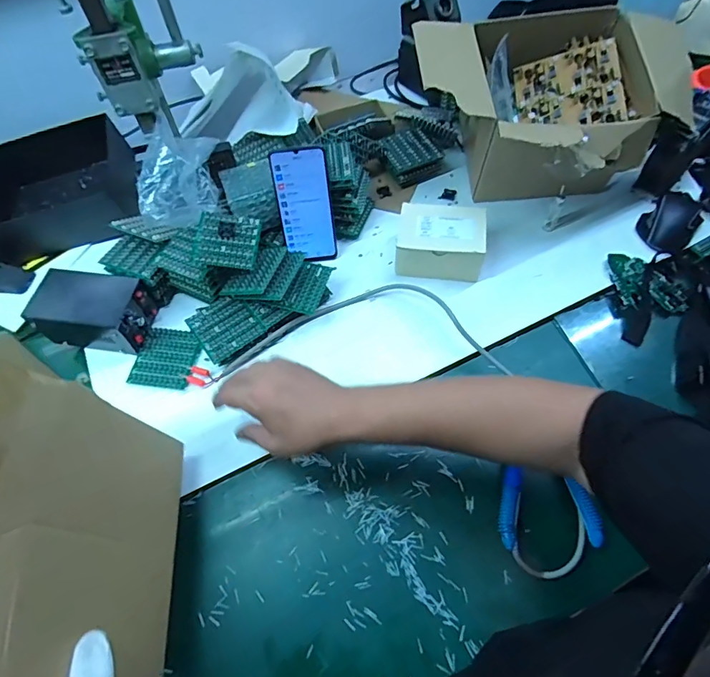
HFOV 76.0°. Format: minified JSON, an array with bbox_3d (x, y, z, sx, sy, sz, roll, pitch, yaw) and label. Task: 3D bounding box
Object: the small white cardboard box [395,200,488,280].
[{"bbox_3d":[0.121,-0.136,0.656,0.122,0.070,0.094,7,60,7],"label":"small white cardboard box"}]

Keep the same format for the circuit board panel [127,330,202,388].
[{"bbox_3d":[-0.258,0.026,0.619,0.082,0.006,0.083,6,60,7],"label":"circuit board panel"}]

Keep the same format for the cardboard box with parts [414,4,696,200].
[{"bbox_3d":[0.275,-0.322,0.653,0.354,0.163,0.254,-9,60,-2],"label":"cardboard box with parts"}]

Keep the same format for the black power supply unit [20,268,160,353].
[{"bbox_3d":[-0.356,-0.038,0.624,0.144,0.059,0.087,7,60,7],"label":"black power supply unit"}]

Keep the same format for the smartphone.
[{"bbox_3d":[-0.070,-0.185,0.649,0.075,0.160,0.009,-7,38,1],"label":"smartphone"}]

